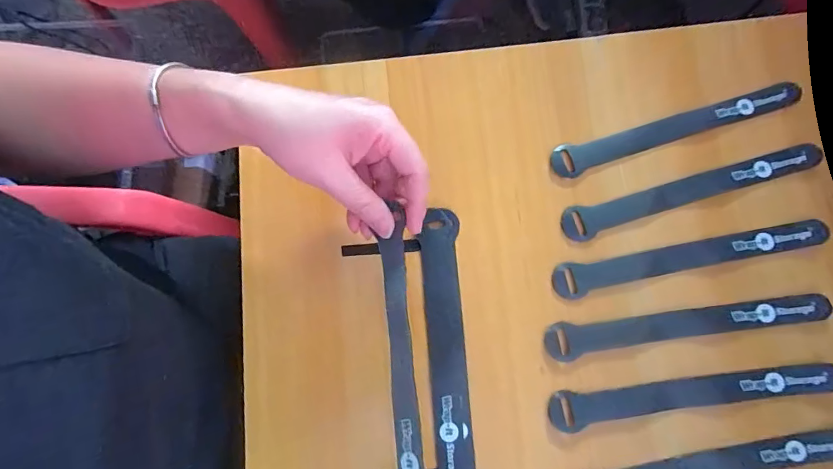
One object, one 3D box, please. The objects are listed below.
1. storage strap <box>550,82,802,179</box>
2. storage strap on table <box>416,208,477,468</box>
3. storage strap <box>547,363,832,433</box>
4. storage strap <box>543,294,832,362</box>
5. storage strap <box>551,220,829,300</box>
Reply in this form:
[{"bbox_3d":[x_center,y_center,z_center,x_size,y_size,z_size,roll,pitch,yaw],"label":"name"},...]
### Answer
[{"bbox_3d":[0.209,-0.084,0.329,0.214,0.007,0.025,-16,80,-4],"label":"storage strap"},{"bbox_3d":[0.022,0.080,0.297,0.028,0.006,0.195,-3,79,-2],"label":"storage strap on table"},{"bbox_3d":[0.199,0.113,0.294,0.210,0.005,0.024,-7,79,-3],"label":"storage strap"},{"bbox_3d":[0.200,0.067,0.302,0.213,0.004,0.025,-6,79,-3],"label":"storage strap"},{"bbox_3d":[0.208,0.016,0.313,0.214,0.004,0.024,-11,79,-4],"label":"storage strap"}]

